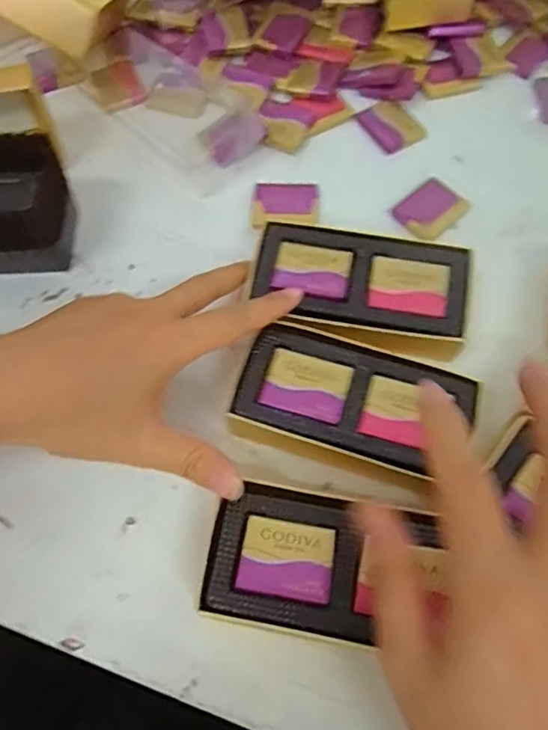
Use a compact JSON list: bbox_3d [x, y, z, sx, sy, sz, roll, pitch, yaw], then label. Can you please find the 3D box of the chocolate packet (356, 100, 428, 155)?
[{"bbox_3d":[0.078,-0.159,0.383,0.031,0.006,0.039,-36,71,-14],"label":"chocolate packet"}]

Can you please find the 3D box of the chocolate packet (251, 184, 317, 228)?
[{"bbox_3d":[0.007,-0.100,0.357,0.041,0.004,0.032,1,66,1],"label":"chocolate packet"}]

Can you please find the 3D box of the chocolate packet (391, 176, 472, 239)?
[{"bbox_3d":[0.097,-0.096,0.355,0.042,0.004,0.032,-40,71,-15],"label":"chocolate packet"}]

